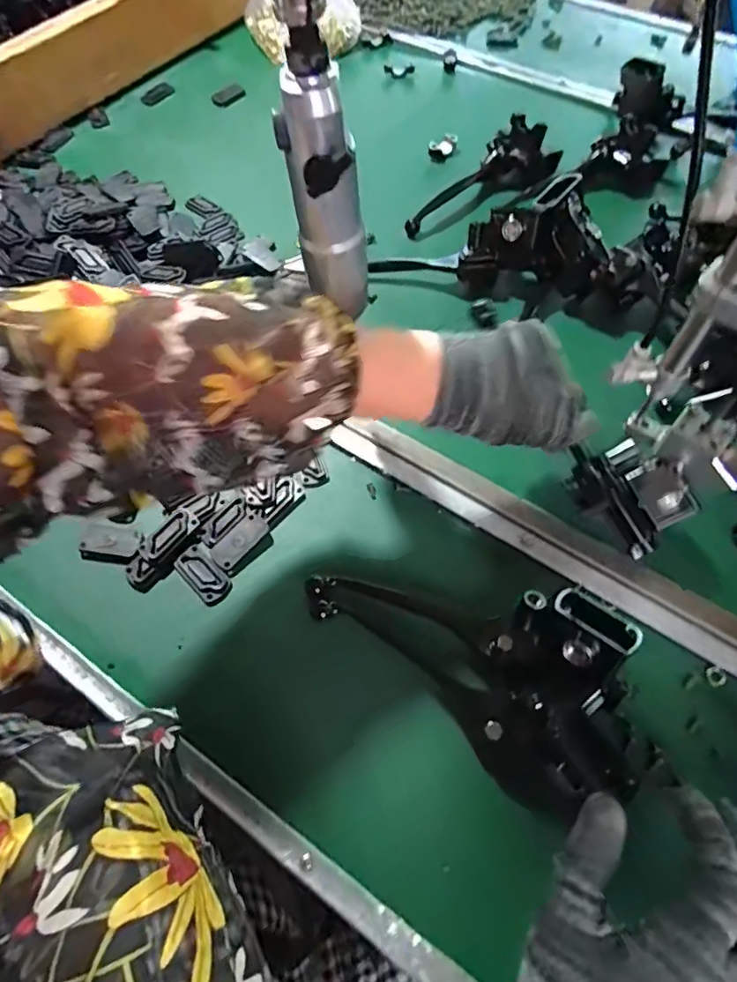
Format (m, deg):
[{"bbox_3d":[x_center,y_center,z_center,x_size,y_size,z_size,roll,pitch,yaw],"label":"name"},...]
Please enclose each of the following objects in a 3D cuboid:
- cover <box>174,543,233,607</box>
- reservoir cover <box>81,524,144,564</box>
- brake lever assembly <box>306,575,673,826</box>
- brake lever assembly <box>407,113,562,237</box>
[{"bbox_3d":[-0.127,0.065,0.400,0.026,0.006,0.049,-40,71,-18],"label":"cover"},{"bbox_3d":[-0.203,0.041,0.409,0.048,0.004,0.028,6,64,2],"label":"reservoir cover"},{"bbox_3d":[0.076,0.098,0.345,0.226,0.066,0.119,38,70,17],"label":"brake lever assembly"},{"bbox_3d":[0.129,-0.340,0.577,0.073,0.053,0.190,42,70,17],"label":"brake lever assembly"}]

